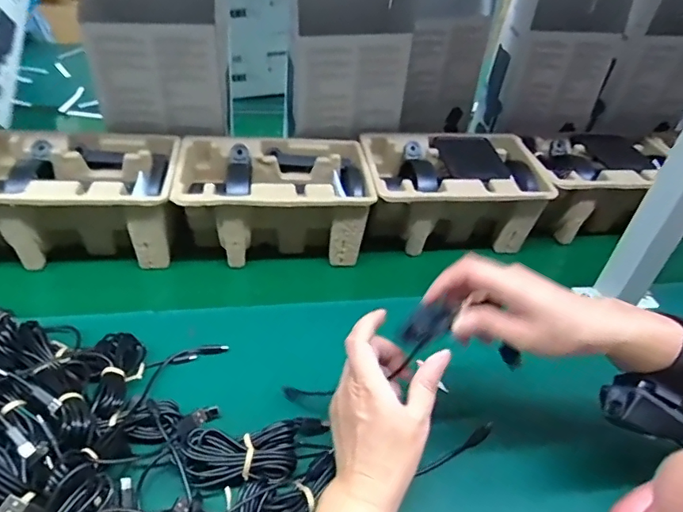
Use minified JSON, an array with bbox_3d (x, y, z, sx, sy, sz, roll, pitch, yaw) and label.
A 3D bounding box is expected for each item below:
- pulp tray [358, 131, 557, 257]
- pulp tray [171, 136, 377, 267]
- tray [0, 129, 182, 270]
[{"bbox_3d":[0.150,-0.074,0.670,0.237,0.119,0.141,-2,40,-9],"label":"pulp tray"},{"bbox_3d":[-0.080,-0.063,0.621,0.215,0.111,0.146,-1,40,-8],"label":"pulp tray"},{"bbox_3d":[-0.305,-0.064,0.585,0.227,0.102,0.143,-2,40,-9],"label":"tray"}]

